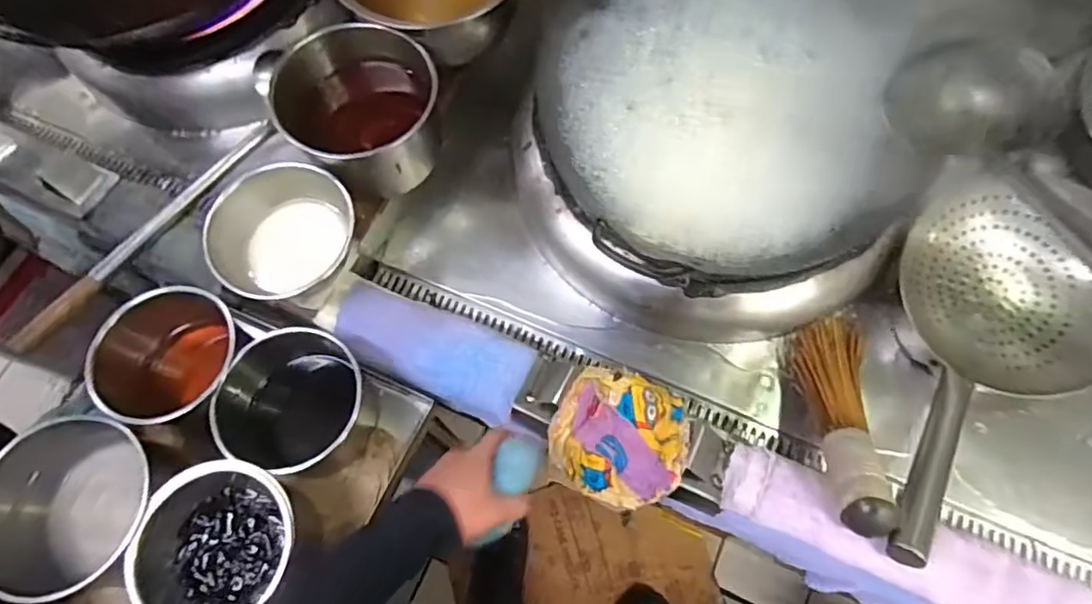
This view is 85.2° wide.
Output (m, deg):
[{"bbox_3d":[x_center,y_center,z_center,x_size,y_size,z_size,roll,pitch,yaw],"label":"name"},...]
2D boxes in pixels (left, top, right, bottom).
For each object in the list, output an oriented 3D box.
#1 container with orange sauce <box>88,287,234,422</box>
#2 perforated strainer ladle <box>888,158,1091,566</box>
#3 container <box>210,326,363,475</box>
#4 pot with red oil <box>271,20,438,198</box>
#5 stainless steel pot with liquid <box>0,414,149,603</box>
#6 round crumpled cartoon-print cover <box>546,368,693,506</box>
[{"bbox_3d":[-0.425,0.079,0.729,0.156,0.159,0.157,13,70,7],"label":"container with orange sauce"},{"bbox_3d":[0.454,0.072,0.641,0.212,0.119,0.443,29,59,13],"label":"perforated strainer ladle"},{"bbox_3d":[-0.278,0.120,0.692,0.154,0.114,0.150,-1,69,2],"label":"container"},{"bbox_3d":[-0.227,-0.240,0.762,0.168,0.130,0.167,-1,69,2],"label":"pot with red oil"},{"bbox_3d":[-0.503,0.242,0.644,0.172,0.139,0.171,-1,69,2],"label":"stainless steel pot with liquid"},{"bbox_3d":[0.082,0.144,0.652,0.140,0.038,0.141,18,71,9],"label":"round crumpled cartoon-print cover"}]

